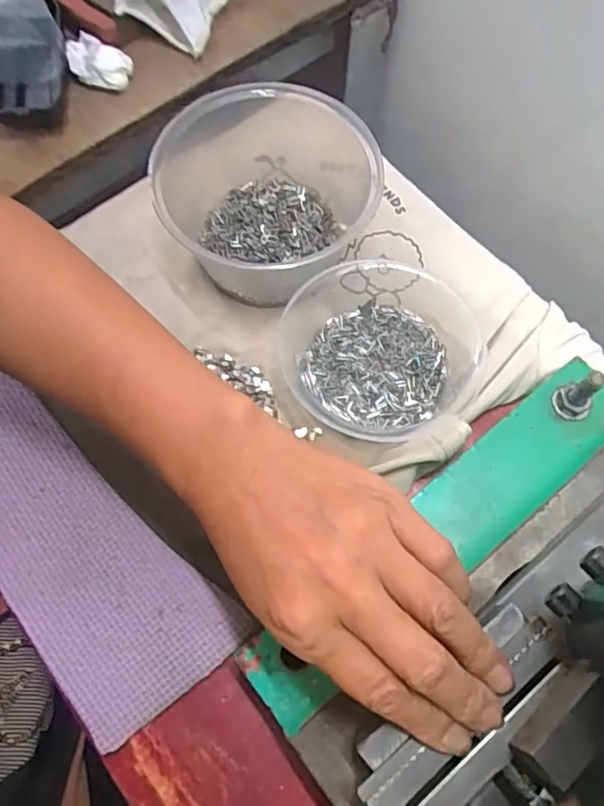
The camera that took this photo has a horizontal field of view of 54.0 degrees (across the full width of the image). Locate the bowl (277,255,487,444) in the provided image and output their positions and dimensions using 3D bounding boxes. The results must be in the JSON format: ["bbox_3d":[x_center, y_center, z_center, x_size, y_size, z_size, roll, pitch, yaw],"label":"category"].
[{"bbox_3d":[0.051,-0.037,0.391,0.131,0.044,0.133,0,70,0],"label":"bowl"}]

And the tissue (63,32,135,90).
[{"bbox_3d":[-0.146,-0.243,0.421,0.046,0.021,0.026,9,70,4],"label":"tissue"}]

